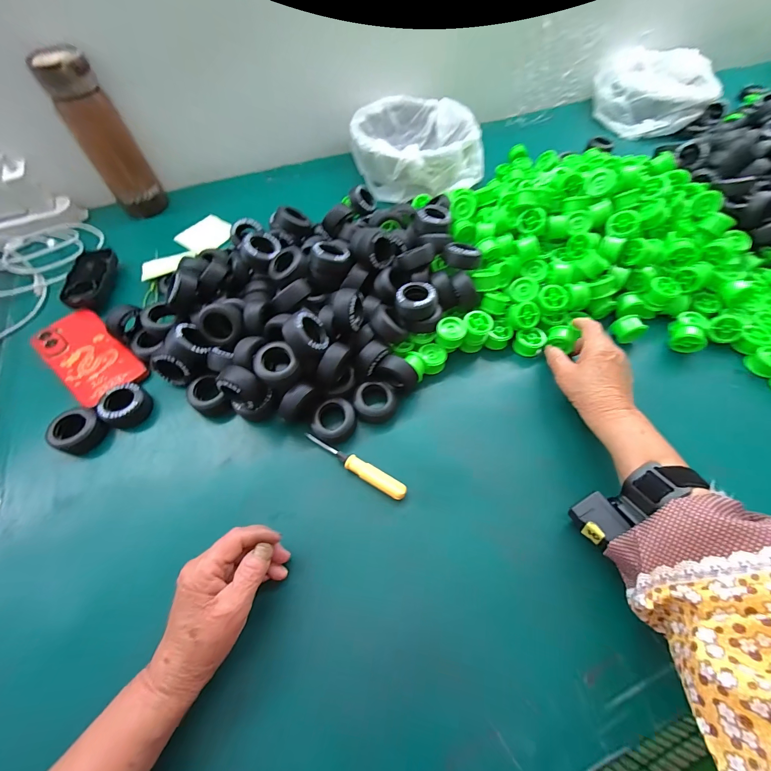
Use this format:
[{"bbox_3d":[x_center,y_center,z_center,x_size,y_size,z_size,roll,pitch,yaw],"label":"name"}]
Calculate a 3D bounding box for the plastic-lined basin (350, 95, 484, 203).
[{"bbox_3d":[0.056,-0.448,0.637,0.245,0.080,0.236,9,63,3],"label":"plastic-lined basin"}]

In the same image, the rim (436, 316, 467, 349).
[{"bbox_3d":[0.080,-0.064,0.419,0.035,0.023,0.033,0,59,0],"label":"rim"}]

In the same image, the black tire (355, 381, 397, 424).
[{"bbox_3d":[-0.011,0.019,0.393,0.046,0.020,0.052,4,59,2],"label":"black tire"}]

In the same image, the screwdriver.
[{"bbox_3d":[-0.035,0.083,0.359,0.125,0.014,0.017,27,63,15],"label":"screwdriver"}]

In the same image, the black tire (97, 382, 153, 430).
[{"bbox_3d":[-0.293,0.022,0.385,0.052,0.022,0.046,36,65,19],"label":"black tire"}]

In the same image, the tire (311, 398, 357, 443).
[{"bbox_3d":[-0.056,0.040,0.380,0.044,0.021,0.048,0,59,0],"label":"tire"}]

